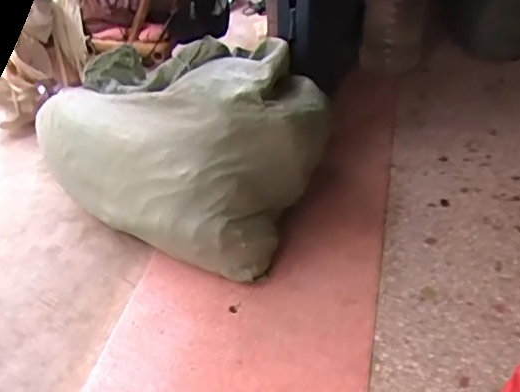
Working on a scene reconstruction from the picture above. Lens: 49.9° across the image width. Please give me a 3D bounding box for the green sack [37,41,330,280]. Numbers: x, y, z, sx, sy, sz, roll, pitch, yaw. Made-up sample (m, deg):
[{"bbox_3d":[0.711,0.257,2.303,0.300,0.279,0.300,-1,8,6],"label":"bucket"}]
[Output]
[{"bbox_3d":[-0.182,-0.142,1.280,0.573,0.329,0.429,22,46,27],"label":"green sack"}]

